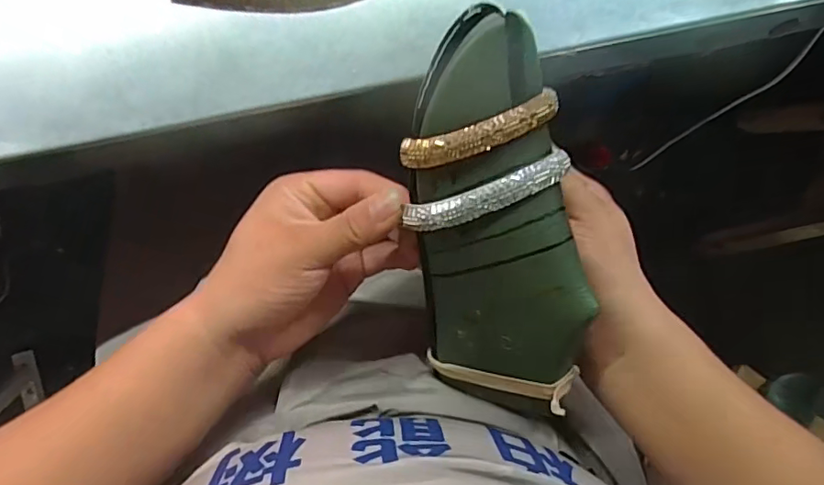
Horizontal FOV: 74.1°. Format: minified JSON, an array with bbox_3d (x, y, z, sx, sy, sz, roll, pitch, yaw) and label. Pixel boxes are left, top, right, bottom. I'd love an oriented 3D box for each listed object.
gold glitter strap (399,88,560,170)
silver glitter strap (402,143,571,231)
[{"bbox_3d":[0.036,-0.054,0.262,0.083,0.017,0.018,-23,86,-14],"label":"gold glitter strap"},{"bbox_3d":[0.040,-0.024,0.268,0.084,0.014,0.018,-22,86,-3],"label":"silver glitter strap"}]

